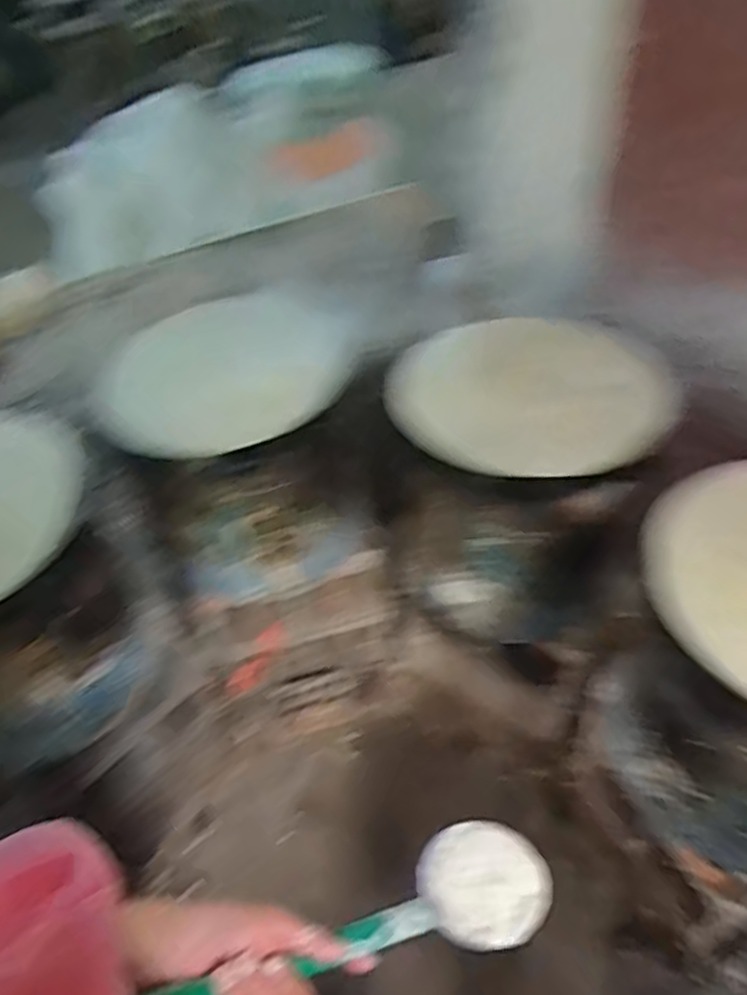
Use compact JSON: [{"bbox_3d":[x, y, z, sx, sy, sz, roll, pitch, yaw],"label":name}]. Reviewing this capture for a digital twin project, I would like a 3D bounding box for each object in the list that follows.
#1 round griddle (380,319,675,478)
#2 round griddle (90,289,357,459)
[{"bbox_3d":[0.232,-0.173,1.024,0.397,0.047,0.342,-2,48,5],"label":"round griddle"},{"bbox_3d":[-0.328,-0.233,1.545,0.507,0.505,0.064,-1,58,-30],"label":"round griddle"}]

